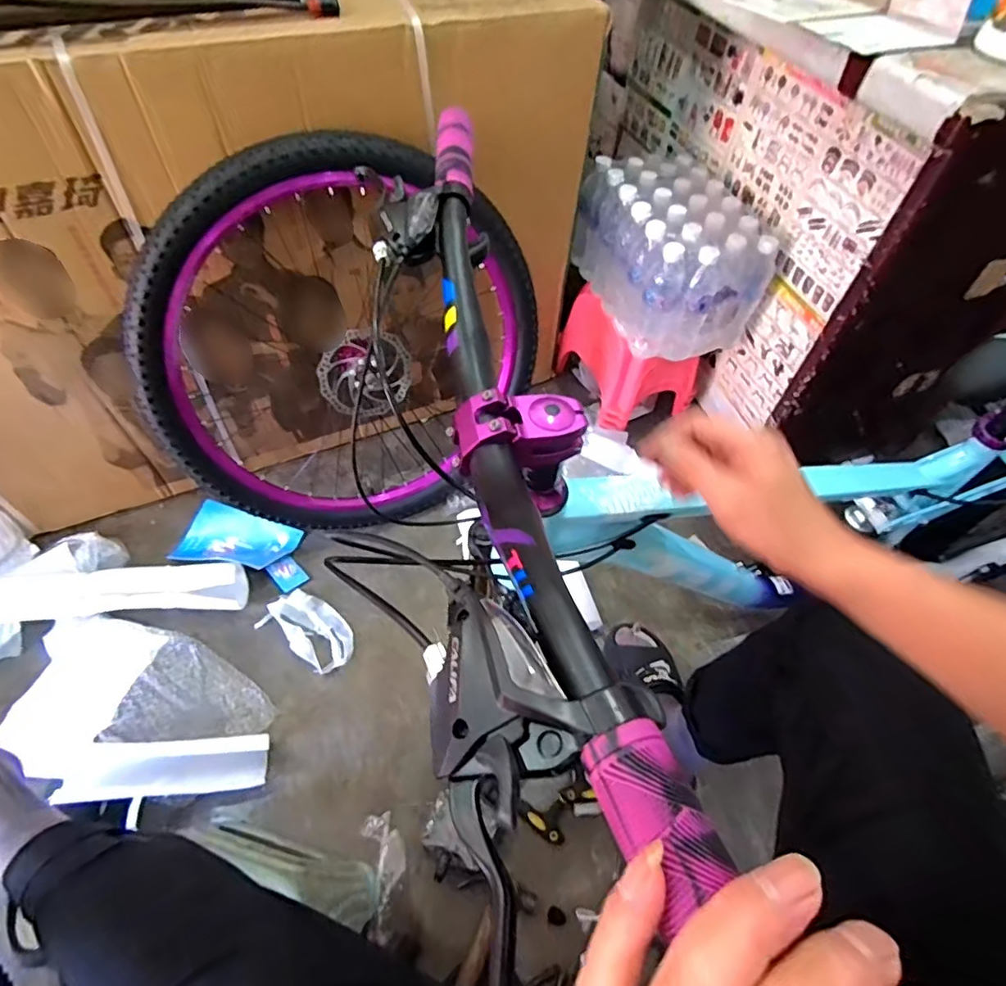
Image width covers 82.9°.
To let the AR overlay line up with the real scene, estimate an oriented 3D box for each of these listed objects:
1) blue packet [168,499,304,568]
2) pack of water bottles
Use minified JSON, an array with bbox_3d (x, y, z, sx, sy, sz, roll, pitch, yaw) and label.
[{"bbox_3d":[-0.502,0.092,1.091,0.207,0.022,0.118,14,55,6],"label":"blue packet"},{"bbox_3d":[0.319,-0.459,1.098,0.262,0.213,0.342,-10,56,-11],"label":"pack of water bottles"}]

